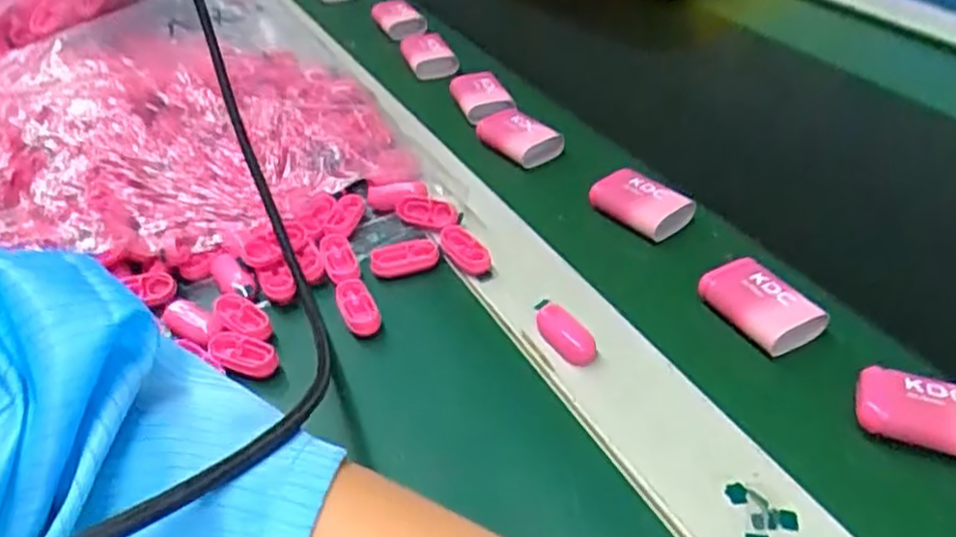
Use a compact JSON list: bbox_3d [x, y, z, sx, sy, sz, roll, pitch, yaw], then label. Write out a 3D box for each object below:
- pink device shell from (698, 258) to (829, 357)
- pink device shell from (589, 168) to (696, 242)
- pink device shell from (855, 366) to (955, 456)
[{"bbox_3d":[0.129,0.017,0.348,0.036,0.019,0.049,-20,40,-23],"label":"pink device shell"},{"bbox_3d":[0.088,-0.035,0.415,0.043,0.017,0.048,-30,44,-33],"label":"pink device shell"},{"bbox_3d":[0.177,0.058,0.294,0.052,0.015,0.032,11,38,17],"label":"pink device shell"}]

